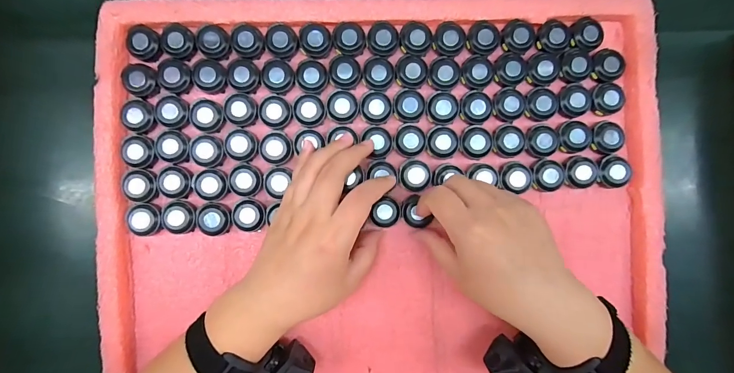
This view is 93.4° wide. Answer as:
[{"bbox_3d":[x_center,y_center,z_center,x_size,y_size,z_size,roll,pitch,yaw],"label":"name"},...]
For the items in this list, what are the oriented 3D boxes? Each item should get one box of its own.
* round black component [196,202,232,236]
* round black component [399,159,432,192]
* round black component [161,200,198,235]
[{"bbox_3d":[-0.137,0.029,0.310,0.028,0.015,0.026,0,91,-1],"label":"round black component"},{"bbox_3d":[0.044,-0.010,0.313,0.029,0.007,0.028,0,91,-1],"label":"round black component"},{"bbox_3d":[-0.167,0.028,0.310,0.031,0.012,0.029,0,91,-1],"label":"round black component"}]

